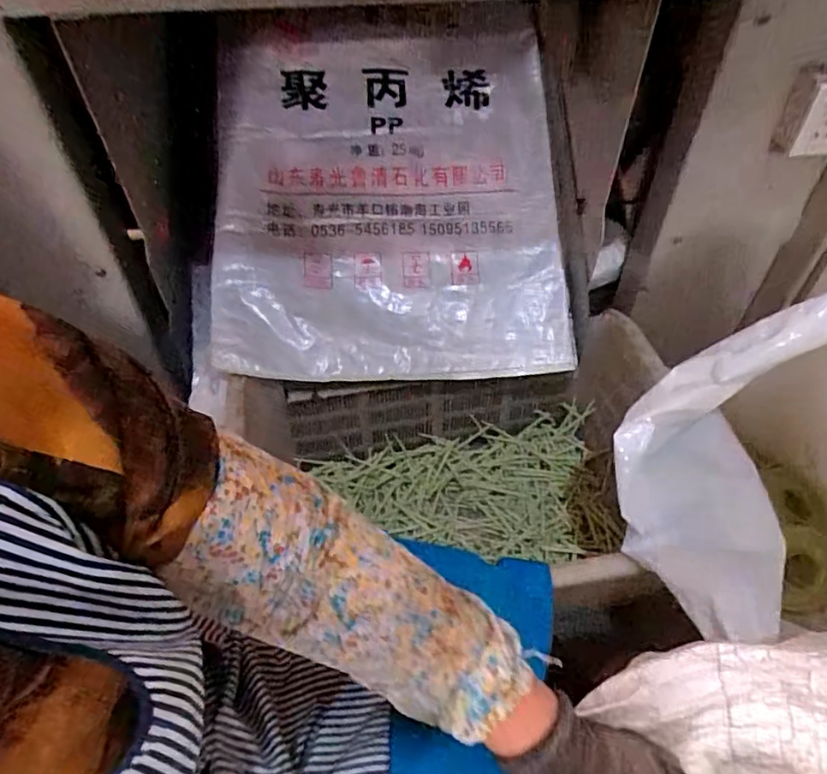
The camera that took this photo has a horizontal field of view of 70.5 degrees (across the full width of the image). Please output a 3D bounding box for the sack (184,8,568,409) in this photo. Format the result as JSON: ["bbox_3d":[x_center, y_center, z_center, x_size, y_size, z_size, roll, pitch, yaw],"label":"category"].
[{"bbox_3d":[-0.047,-0.315,0.932,0.581,0.108,0.601,-2,81,-3],"label":"sack"}]

